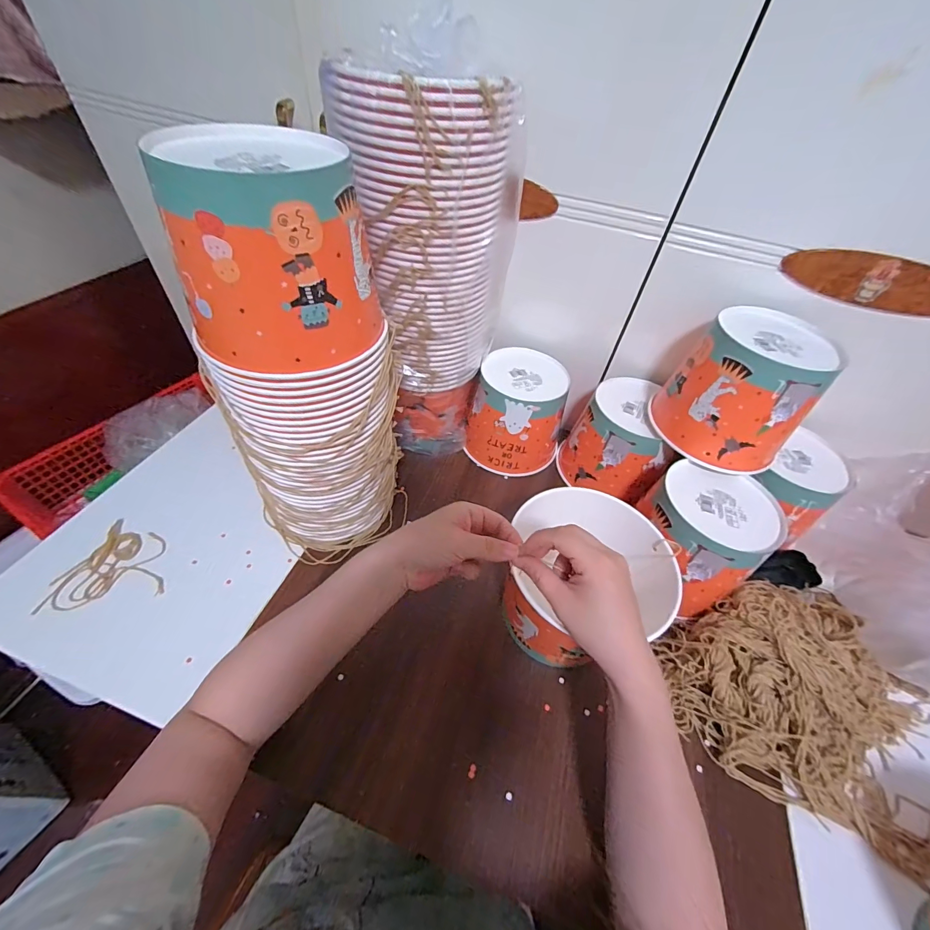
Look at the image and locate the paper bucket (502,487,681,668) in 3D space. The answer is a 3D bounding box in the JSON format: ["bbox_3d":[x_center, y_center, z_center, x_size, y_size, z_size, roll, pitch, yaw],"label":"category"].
[{"bbox_3d":[0.118,0.122,0.424,0.171,0.130,0.144,-8,51,-13],"label":"paper bucket"}]

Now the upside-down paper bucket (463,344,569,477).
[{"bbox_3d":[0.086,-0.084,0.609,0.135,0.130,0.156,20,50,10],"label":"upside-down paper bucket"}]

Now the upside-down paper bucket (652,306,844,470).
[{"bbox_3d":[0.326,-0.085,0.467,0.136,0.143,0.150,-33,60,-29],"label":"upside-down paper bucket"}]

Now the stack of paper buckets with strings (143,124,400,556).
[{"bbox_3d":[-0.158,-0.073,0.393,0.130,0.384,0.152,37,55,23],"label":"stack of paper buckets with strings"}]

